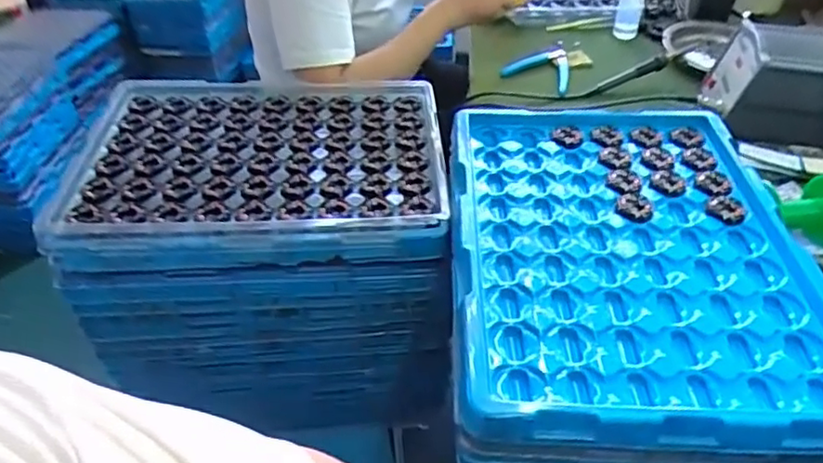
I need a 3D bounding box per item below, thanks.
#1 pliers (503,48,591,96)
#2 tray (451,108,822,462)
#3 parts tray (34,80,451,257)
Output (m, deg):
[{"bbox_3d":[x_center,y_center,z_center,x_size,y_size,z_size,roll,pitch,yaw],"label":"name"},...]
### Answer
[{"bbox_3d":[0.200,-0.233,0.883,0.100,0.017,0.114,29,48,30],"label":"pliers"},{"bbox_3d":[0.174,0.020,0.529,0.271,0.066,0.370,1,40,2],"label":"tray"},{"bbox_3d":[-0.160,-0.083,0.662,0.376,0.023,0.279,-3,40,-2],"label":"parts tray"}]

